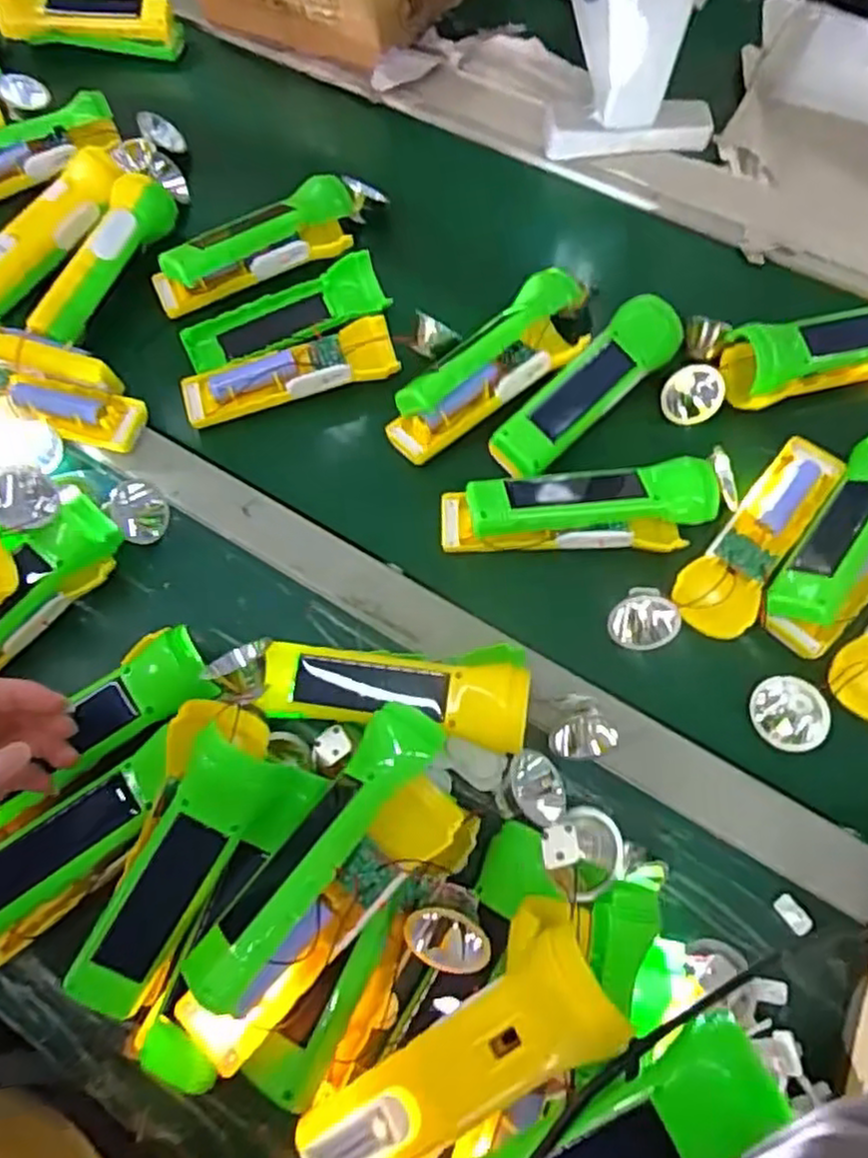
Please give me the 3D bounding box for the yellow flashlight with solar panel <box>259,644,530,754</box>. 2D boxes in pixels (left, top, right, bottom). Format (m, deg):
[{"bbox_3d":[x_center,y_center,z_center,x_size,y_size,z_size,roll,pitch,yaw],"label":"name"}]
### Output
[{"bbox_3d":[-0.021,0.066,0.441,0.158,0.043,0.063,5,67,6],"label":"yellow flashlight with solar panel"}]

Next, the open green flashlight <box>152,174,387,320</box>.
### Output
[{"bbox_3d":[-0.132,-0.277,0.587,0.202,0.048,0.062,-29,70,-11],"label":"open green flashlight"}]

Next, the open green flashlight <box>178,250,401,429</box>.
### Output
[{"bbox_3d":[-0.116,-0.185,0.567,0.169,0.039,0.111,-17,67,-4],"label":"open green flashlight"}]

